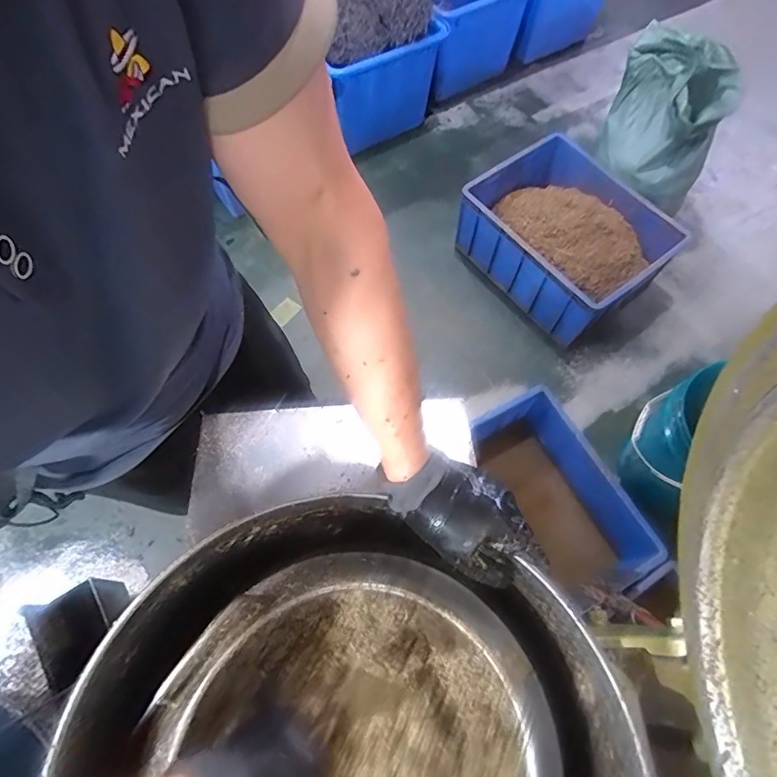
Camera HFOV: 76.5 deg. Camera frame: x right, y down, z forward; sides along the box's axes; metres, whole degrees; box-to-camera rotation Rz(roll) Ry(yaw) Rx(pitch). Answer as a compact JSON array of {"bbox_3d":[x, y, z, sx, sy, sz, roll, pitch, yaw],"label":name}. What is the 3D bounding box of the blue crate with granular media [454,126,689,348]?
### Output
[{"bbox_3d":[0.523,-0.471,1.510,0.441,0.230,0.564,-35,71,-16],"label":"blue crate with granular media"}]

